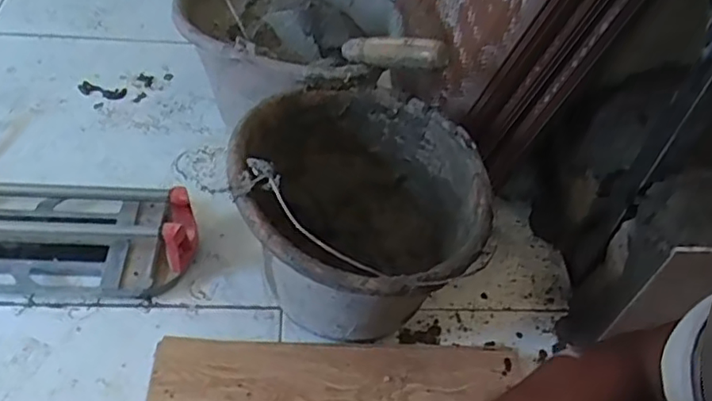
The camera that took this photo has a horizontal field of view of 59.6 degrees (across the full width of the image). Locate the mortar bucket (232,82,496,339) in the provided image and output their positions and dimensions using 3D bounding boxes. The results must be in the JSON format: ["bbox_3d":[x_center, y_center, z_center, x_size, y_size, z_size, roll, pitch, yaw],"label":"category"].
[{"bbox_3d":[-0.002,0.019,0.676,0.254,0.208,0.261,3,51,-4],"label":"mortar bucket"}]

